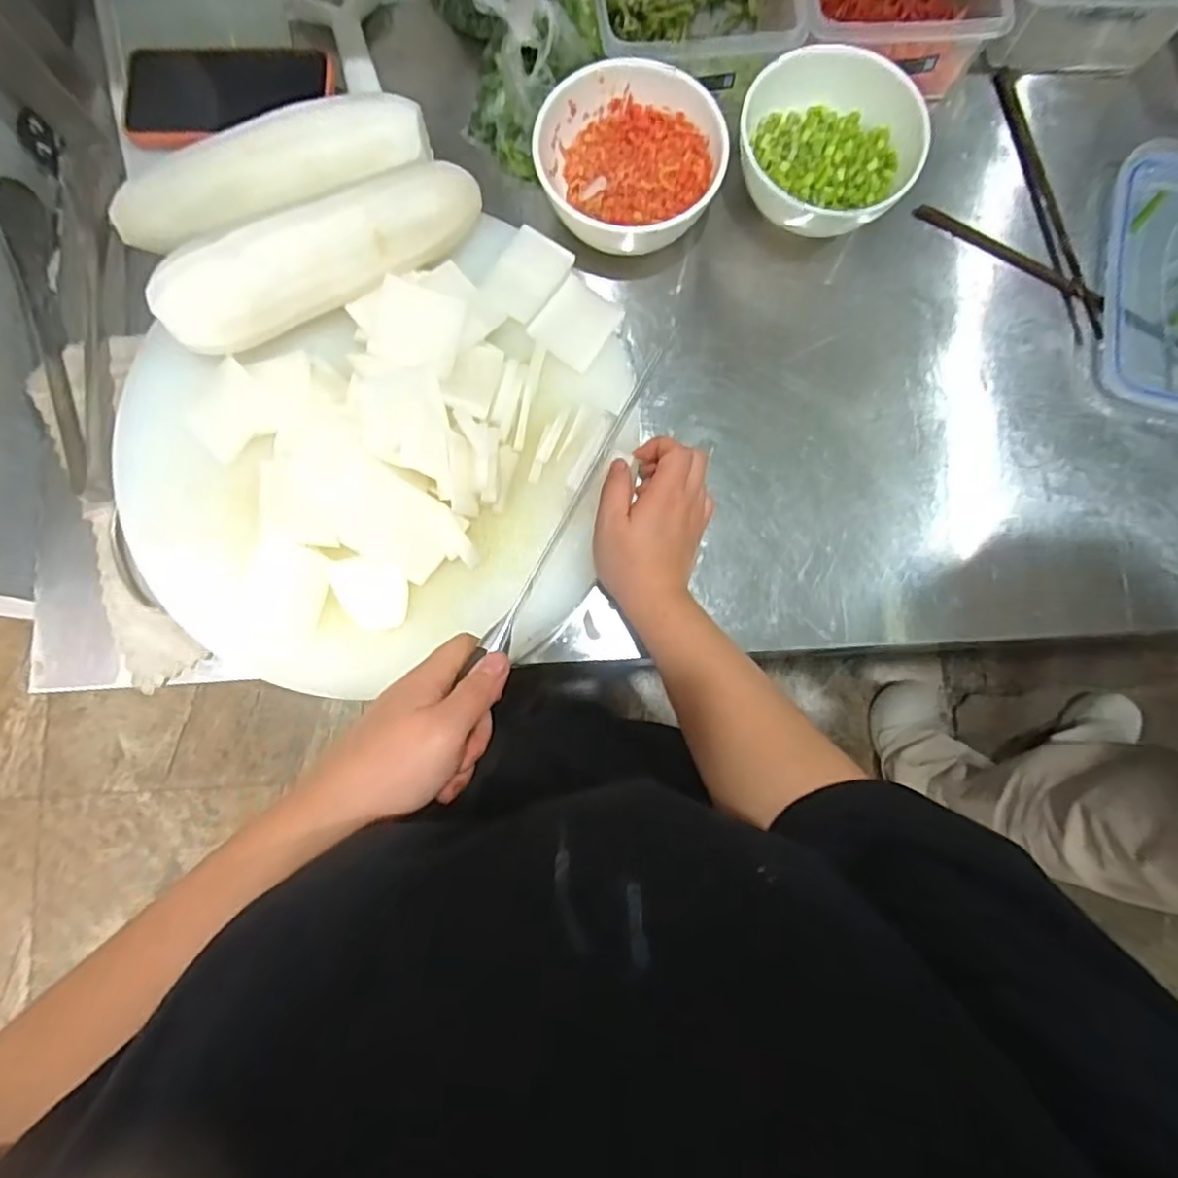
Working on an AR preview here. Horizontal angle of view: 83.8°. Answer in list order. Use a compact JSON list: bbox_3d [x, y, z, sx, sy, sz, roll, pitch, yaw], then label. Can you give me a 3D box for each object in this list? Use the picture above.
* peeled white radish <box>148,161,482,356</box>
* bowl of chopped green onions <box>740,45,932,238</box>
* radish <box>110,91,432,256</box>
[{"bbox_3d":[-0.179,-0.226,0.451,0.229,0.062,0.054,-27,83,-4],"label":"peeled white radish"},{"bbox_3d":[0.185,-0.341,0.500,0.128,0.060,0.125,0,84,0],"label":"bowl of chopped green onions"},{"bbox_3d":[-0.241,-0.312,0.506,0.243,0.054,0.066,-18,84,-2],"label":"radish"}]

